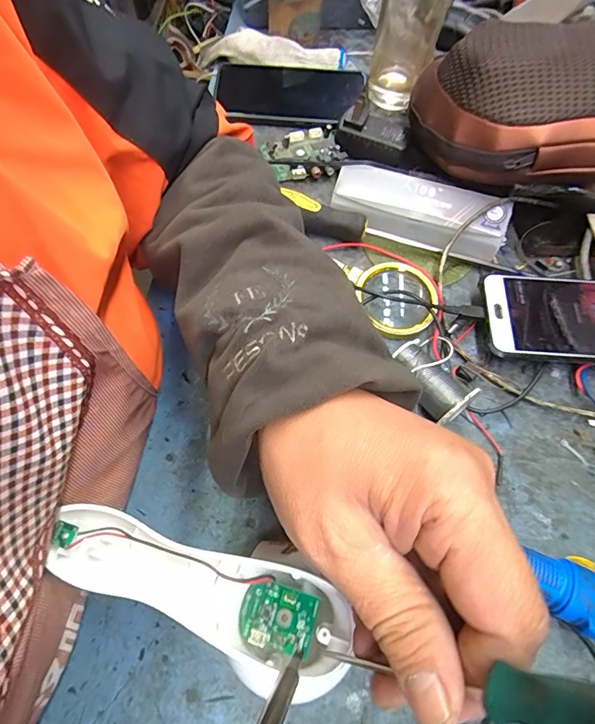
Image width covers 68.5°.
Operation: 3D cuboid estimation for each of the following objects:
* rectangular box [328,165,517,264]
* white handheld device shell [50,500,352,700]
[{"bbox_3d":[0.107,-0.133,0.391,0.150,0.036,0.057,24,66,8],"label":"rectangular box"},{"bbox_3d":[-0.050,0.116,0.224,0.157,0.039,0.052,22,66,7],"label":"white handheld device shell"}]

